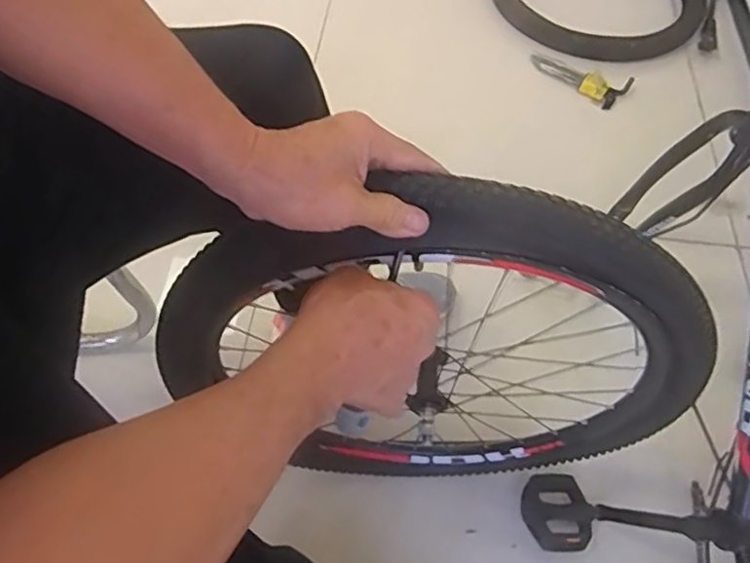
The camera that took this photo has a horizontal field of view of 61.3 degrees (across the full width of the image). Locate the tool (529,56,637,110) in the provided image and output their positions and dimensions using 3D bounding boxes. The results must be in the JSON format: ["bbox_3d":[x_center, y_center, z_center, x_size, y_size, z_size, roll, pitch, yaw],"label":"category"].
[{"bbox_3d":[0.413,-0.425,1.307,0.211,0.051,0.064,34,61,19],"label":"tool"}]

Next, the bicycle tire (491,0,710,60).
[{"bbox_3d":[0.513,-0.675,1.454,0.470,0.066,0.463,1,56,-1],"label":"bicycle tire"}]

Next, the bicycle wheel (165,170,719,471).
[{"bbox_3d":[0.046,0.085,0.620,0.479,0.497,0.059,3,56,0],"label":"bicycle wheel"}]

